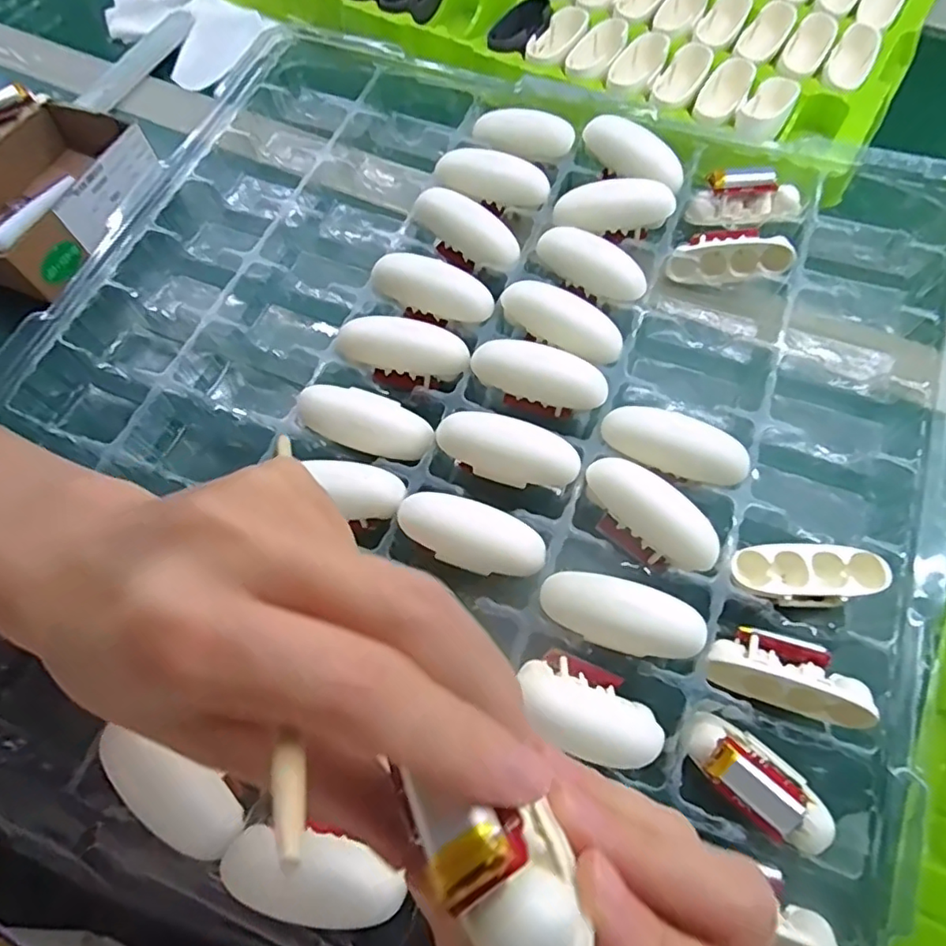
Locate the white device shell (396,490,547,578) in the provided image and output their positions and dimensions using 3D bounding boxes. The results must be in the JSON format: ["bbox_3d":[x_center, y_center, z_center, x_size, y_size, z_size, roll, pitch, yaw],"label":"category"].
[{"bbox_3d":[-0.001,0.028,0.264,0.066,0.013,0.026,20,68,-4],"label":"white device shell"}]

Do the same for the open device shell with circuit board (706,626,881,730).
[{"bbox_3d":[0.131,0.082,0.246,0.060,0.018,0.027,18,68,10],"label":"open device shell with circuit board"}]

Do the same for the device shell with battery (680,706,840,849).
[{"bbox_3d":[0.112,0.120,0.229,0.060,0.015,0.026,39,73,17],"label":"device shell with battery"}]

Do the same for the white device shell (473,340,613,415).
[{"bbox_3d":[0.033,-0.049,0.294,0.066,0.030,0.011,21,25,5],"label":"white device shell"}]

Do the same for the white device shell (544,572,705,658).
[{"bbox_3d":[0.062,0.058,0.245,0.066,0.015,0.026,17,68,10],"label":"white device shell"}]

